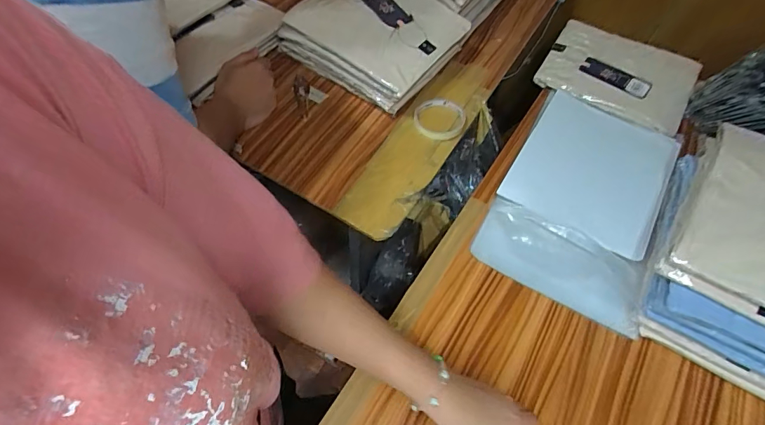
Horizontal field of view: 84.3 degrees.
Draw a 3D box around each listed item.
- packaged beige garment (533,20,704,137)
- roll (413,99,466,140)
[{"bbox_3d":[0.434,-0.256,0.781,0.251,0.035,0.223,29,60,14],"label":"packaged beige garment"},{"bbox_3d":[0.094,-0.156,0.704,0.084,0.016,0.093,15,58,5],"label":"roll"}]

